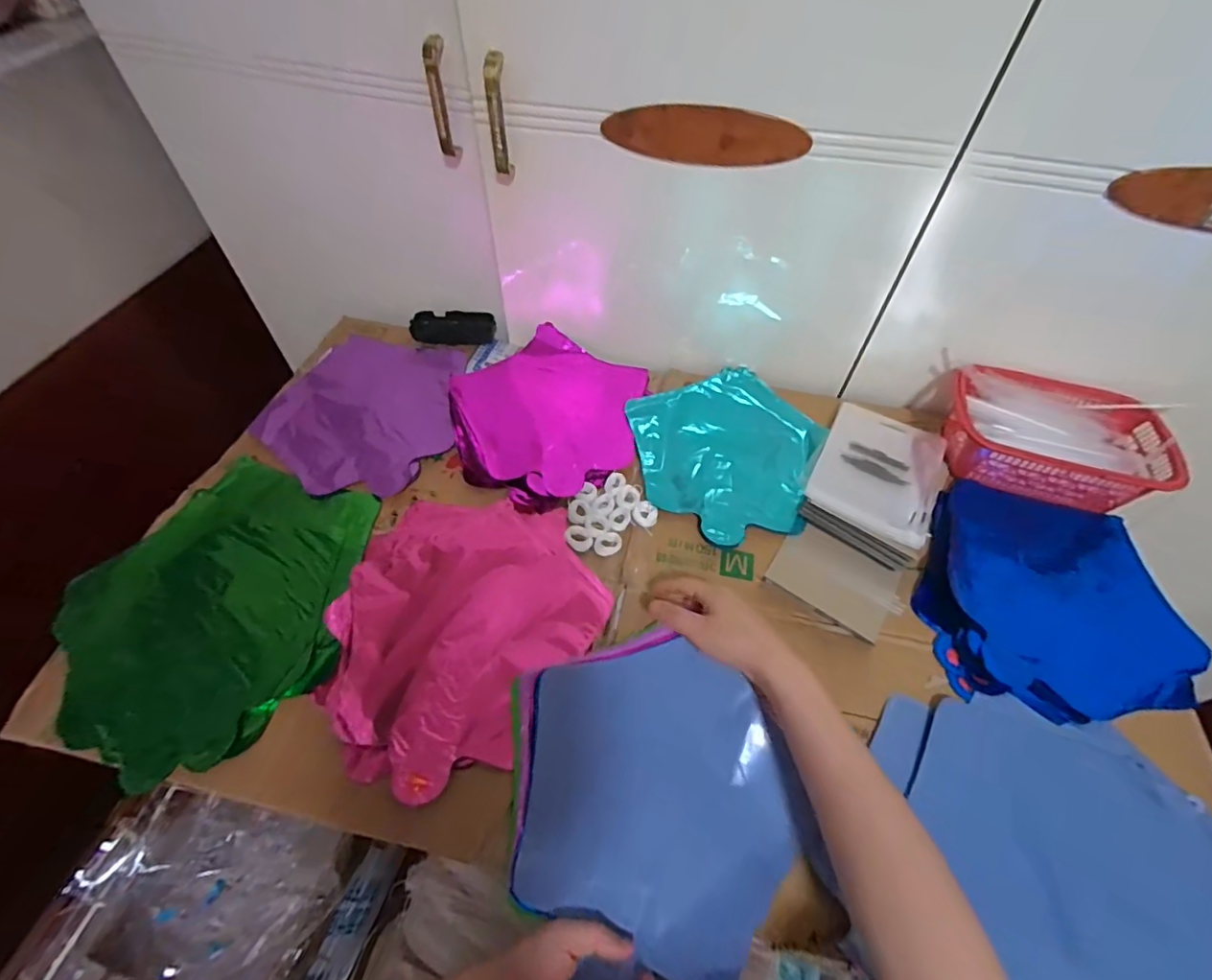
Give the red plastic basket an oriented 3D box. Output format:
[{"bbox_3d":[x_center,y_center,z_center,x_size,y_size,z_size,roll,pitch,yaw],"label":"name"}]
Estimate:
[{"bbox_3d":[0.487,-0.055,0.611,0.218,0.067,0.141,11,54,5],"label":"red plastic basket"}]

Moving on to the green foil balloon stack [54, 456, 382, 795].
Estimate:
[{"bbox_3d":[-0.350,0.098,0.510,0.246,0.017,0.277,26,57,16],"label":"green foil balloon stack"}]

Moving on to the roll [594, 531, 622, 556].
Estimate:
[{"bbox_3d":[0.003,0.055,0.557,0.029,0.006,0.022,-37,63,-26],"label":"roll"}]

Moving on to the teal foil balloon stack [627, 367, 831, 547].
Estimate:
[{"bbox_3d":[0.142,-0.049,0.632,0.211,0.012,0.232,-9,55,-9],"label":"teal foil balloon stack"}]

